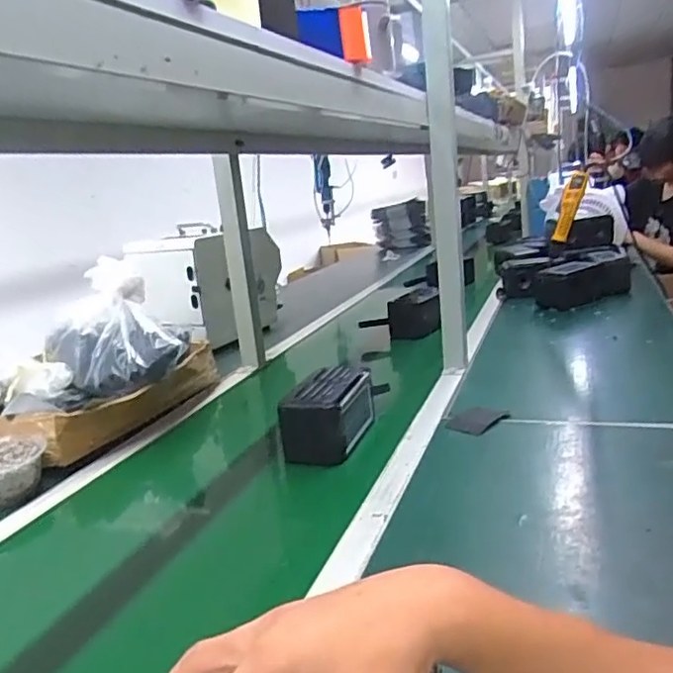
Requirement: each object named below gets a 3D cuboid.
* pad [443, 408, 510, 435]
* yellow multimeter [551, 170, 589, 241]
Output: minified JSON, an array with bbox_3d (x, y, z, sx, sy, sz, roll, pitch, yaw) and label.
[{"bbox_3d":[0.212,0.124,0.939,0.071,0.004,0.107,6,18,41],"label":"pad"},{"bbox_3d":[0.560,-0.317,1.463,0.060,0.191,0.041,-6,46,-5],"label":"yellow multimeter"}]

